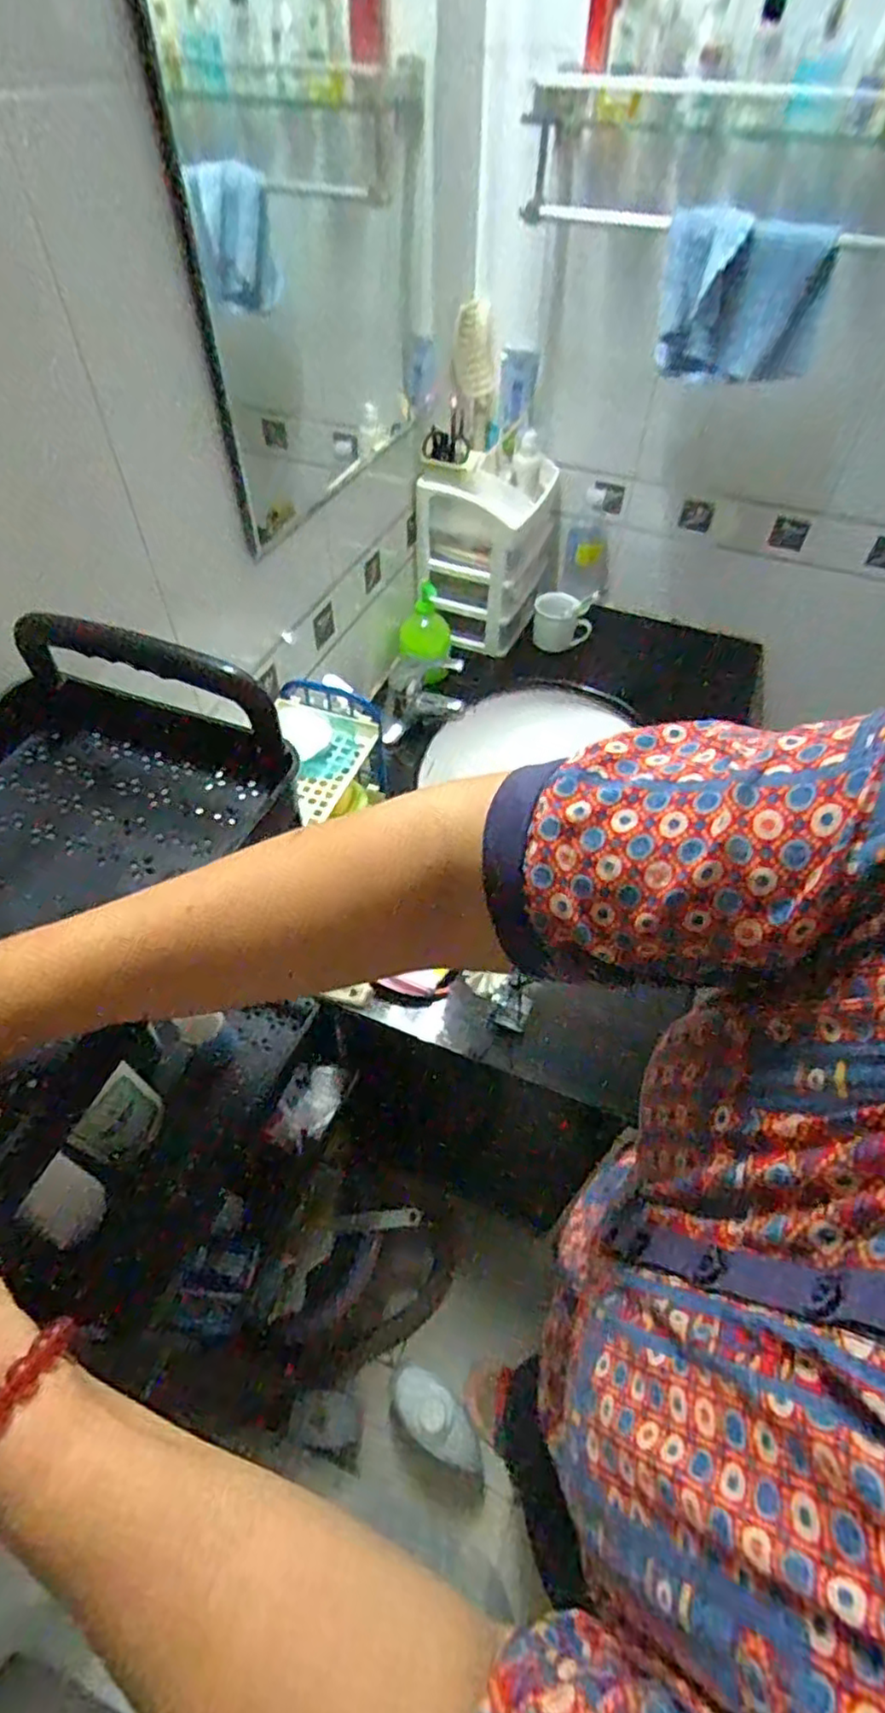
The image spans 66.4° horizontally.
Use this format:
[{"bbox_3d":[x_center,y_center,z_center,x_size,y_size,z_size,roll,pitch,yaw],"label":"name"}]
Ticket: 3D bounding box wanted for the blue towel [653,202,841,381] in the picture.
[{"bbox_3d":[0.369,-0.679,0.831,0.189,0.197,0.085,13,72,16],"label":"blue towel"}]

